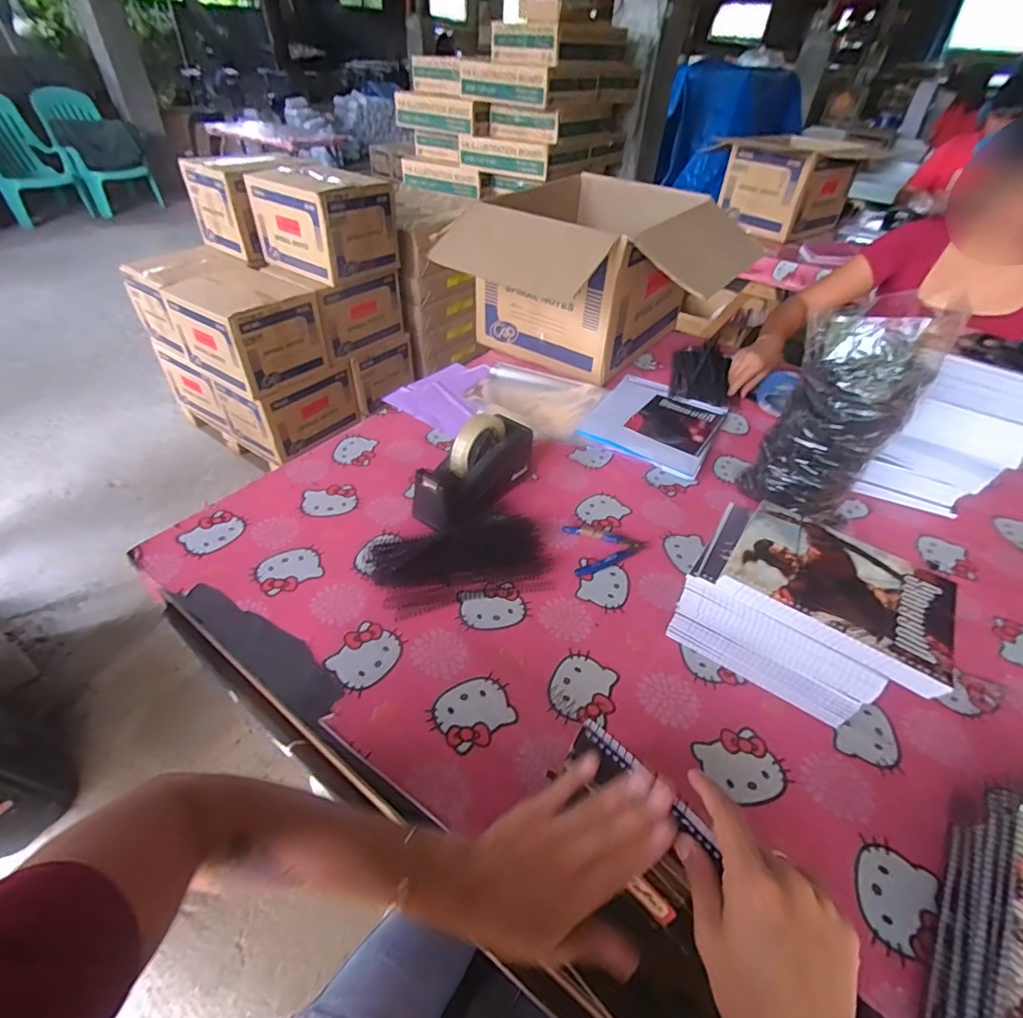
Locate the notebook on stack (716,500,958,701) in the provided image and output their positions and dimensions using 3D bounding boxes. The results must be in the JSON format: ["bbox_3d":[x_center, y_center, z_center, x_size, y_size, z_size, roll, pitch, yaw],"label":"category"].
[{"bbox_3d":[0.330,0.076,0.504,0.197,0.018,0.149,27,49,23],"label":"notebook on stack"}]

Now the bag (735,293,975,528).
[{"bbox_3d":[0.445,-0.118,0.692,0.152,0.324,0.116,19,46,16],"label":"bag"}]

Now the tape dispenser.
[{"bbox_3d":[-0.057,-0.051,0.739,0.084,0.120,0.227,27,48,22],"label":"tape dispenser"}]

